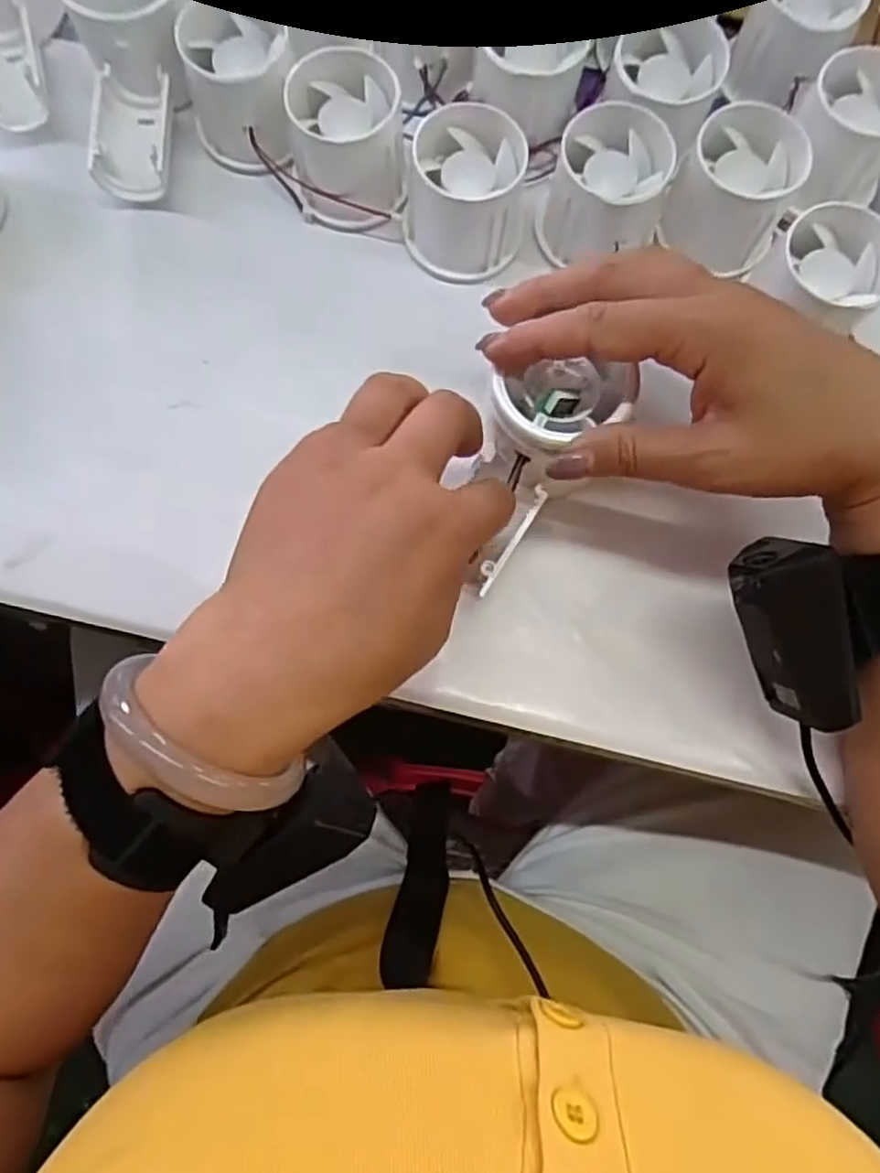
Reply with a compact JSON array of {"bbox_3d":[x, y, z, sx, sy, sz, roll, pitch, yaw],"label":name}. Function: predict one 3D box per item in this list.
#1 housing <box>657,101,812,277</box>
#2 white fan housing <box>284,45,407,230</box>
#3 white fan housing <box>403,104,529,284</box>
[{"bbox_3d":[0.137,-0.184,0.336,0.052,0.042,0.058,27,79,4],"label":"housing"},{"bbox_3d":[-0.043,-0.210,0.338,0.051,0.046,0.054,-4,79,-2],"label":"white fan housing"},{"bbox_3d":[0.013,-0.181,0.334,0.053,0.046,0.054,7,79,0],"label":"white fan housing"}]

